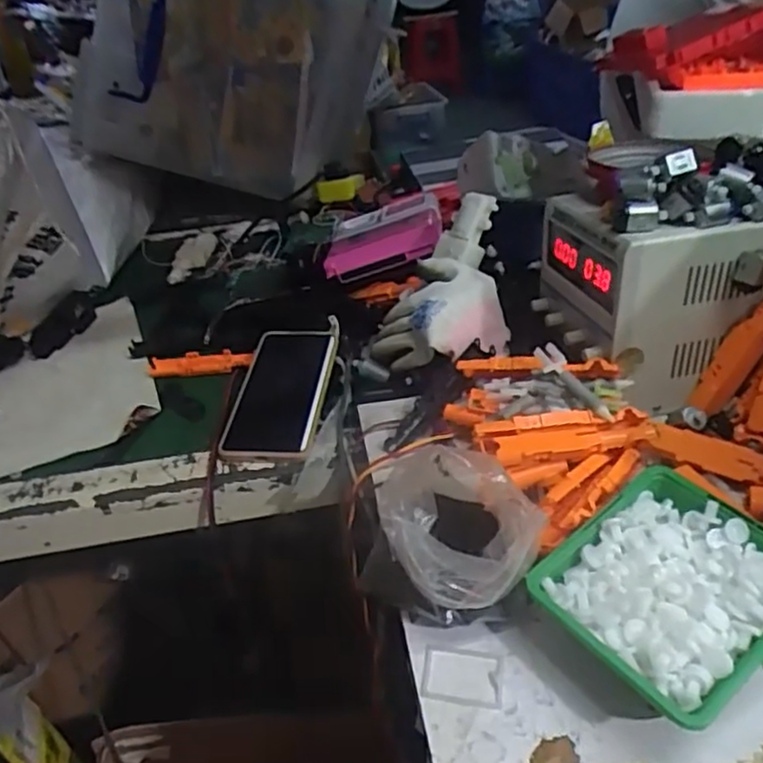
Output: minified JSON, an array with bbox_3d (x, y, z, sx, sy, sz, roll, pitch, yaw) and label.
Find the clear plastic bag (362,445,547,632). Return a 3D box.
[{"bbox_3d":[0.039,0.096,0.410,0.107,0.081,0.079,12,39,22],"label":"clear plastic bag"}]

